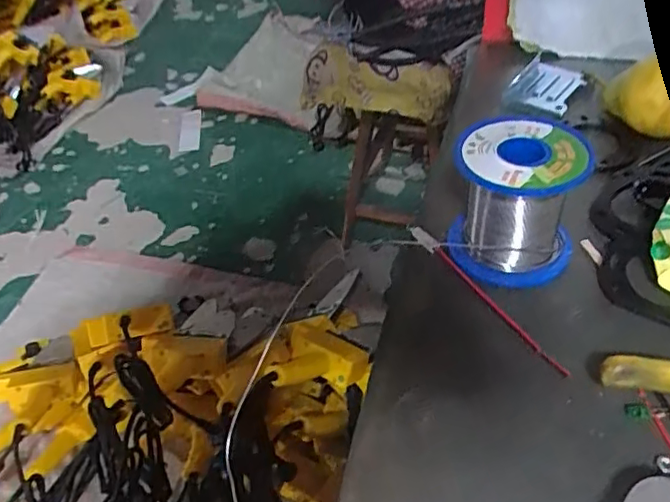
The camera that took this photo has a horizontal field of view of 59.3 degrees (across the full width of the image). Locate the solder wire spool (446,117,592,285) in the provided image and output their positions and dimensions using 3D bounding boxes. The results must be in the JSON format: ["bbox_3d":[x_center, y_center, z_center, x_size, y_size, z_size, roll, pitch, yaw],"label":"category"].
[{"bbox_3d":[0.095,-0.028,0.312,0.063,0.062,0.060,-4,44,4],"label":"solder wire spool"}]

